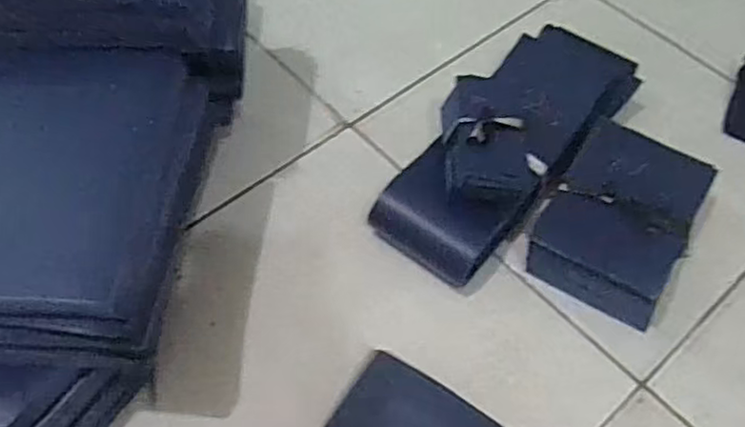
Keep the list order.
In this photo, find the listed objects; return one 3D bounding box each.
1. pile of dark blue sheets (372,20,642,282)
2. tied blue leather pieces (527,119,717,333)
[{"bbox_3d":[0.149,-0.087,0.688,0.132,0.090,0.355,35,63,19],"label":"pile of dark blue sheets"},{"bbox_3d":[0.244,0.002,0.650,0.134,0.050,0.183,28,61,16],"label":"tied blue leather pieces"}]

